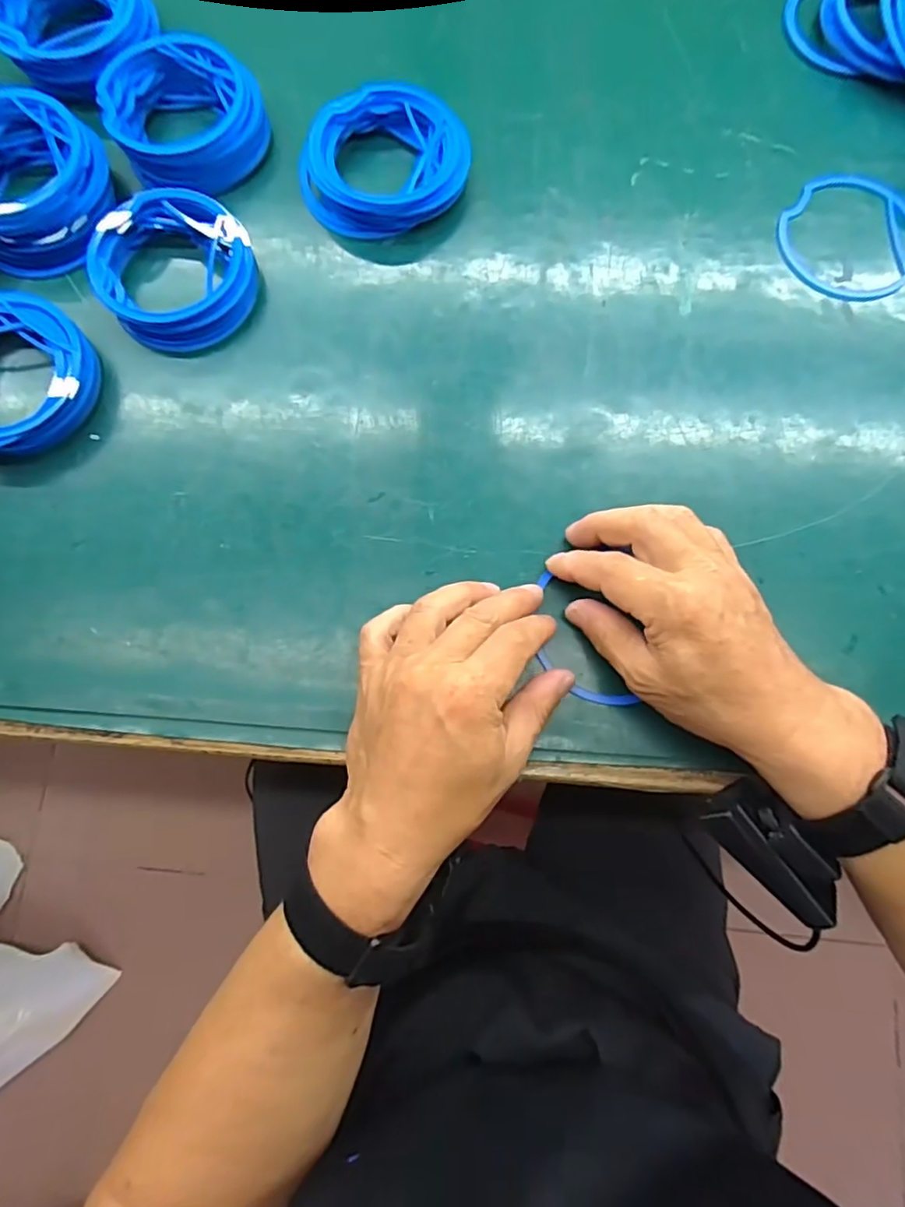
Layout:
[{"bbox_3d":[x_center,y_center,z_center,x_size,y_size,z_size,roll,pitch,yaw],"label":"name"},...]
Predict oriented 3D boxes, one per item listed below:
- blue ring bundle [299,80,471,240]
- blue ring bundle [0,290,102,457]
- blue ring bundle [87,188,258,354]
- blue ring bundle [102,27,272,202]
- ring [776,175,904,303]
[{"bbox_3d":[-0.047,-0.295,0.398,0.108,0.026,0.094,-25,79,-5],"label":"blue ring bundle"},{"bbox_3d":[-0.274,-0.139,0.365,0.100,0.028,0.100,28,80,6],"label":"blue ring bundle"},{"bbox_3d":[-0.176,-0.214,0.381,0.094,0.025,0.101,-15,79,-3],"label":"blue ring bundle"},{"bbox_3d":[-0.180,-0.329,0.398,0.096,0.034,0.097,0,78,0],"label":"blue ring bundle"},{"bbox_3d":[0.264,-0.242,0.395,0.091,0.005,0.097,0,78,0],"label":"ring"}]

